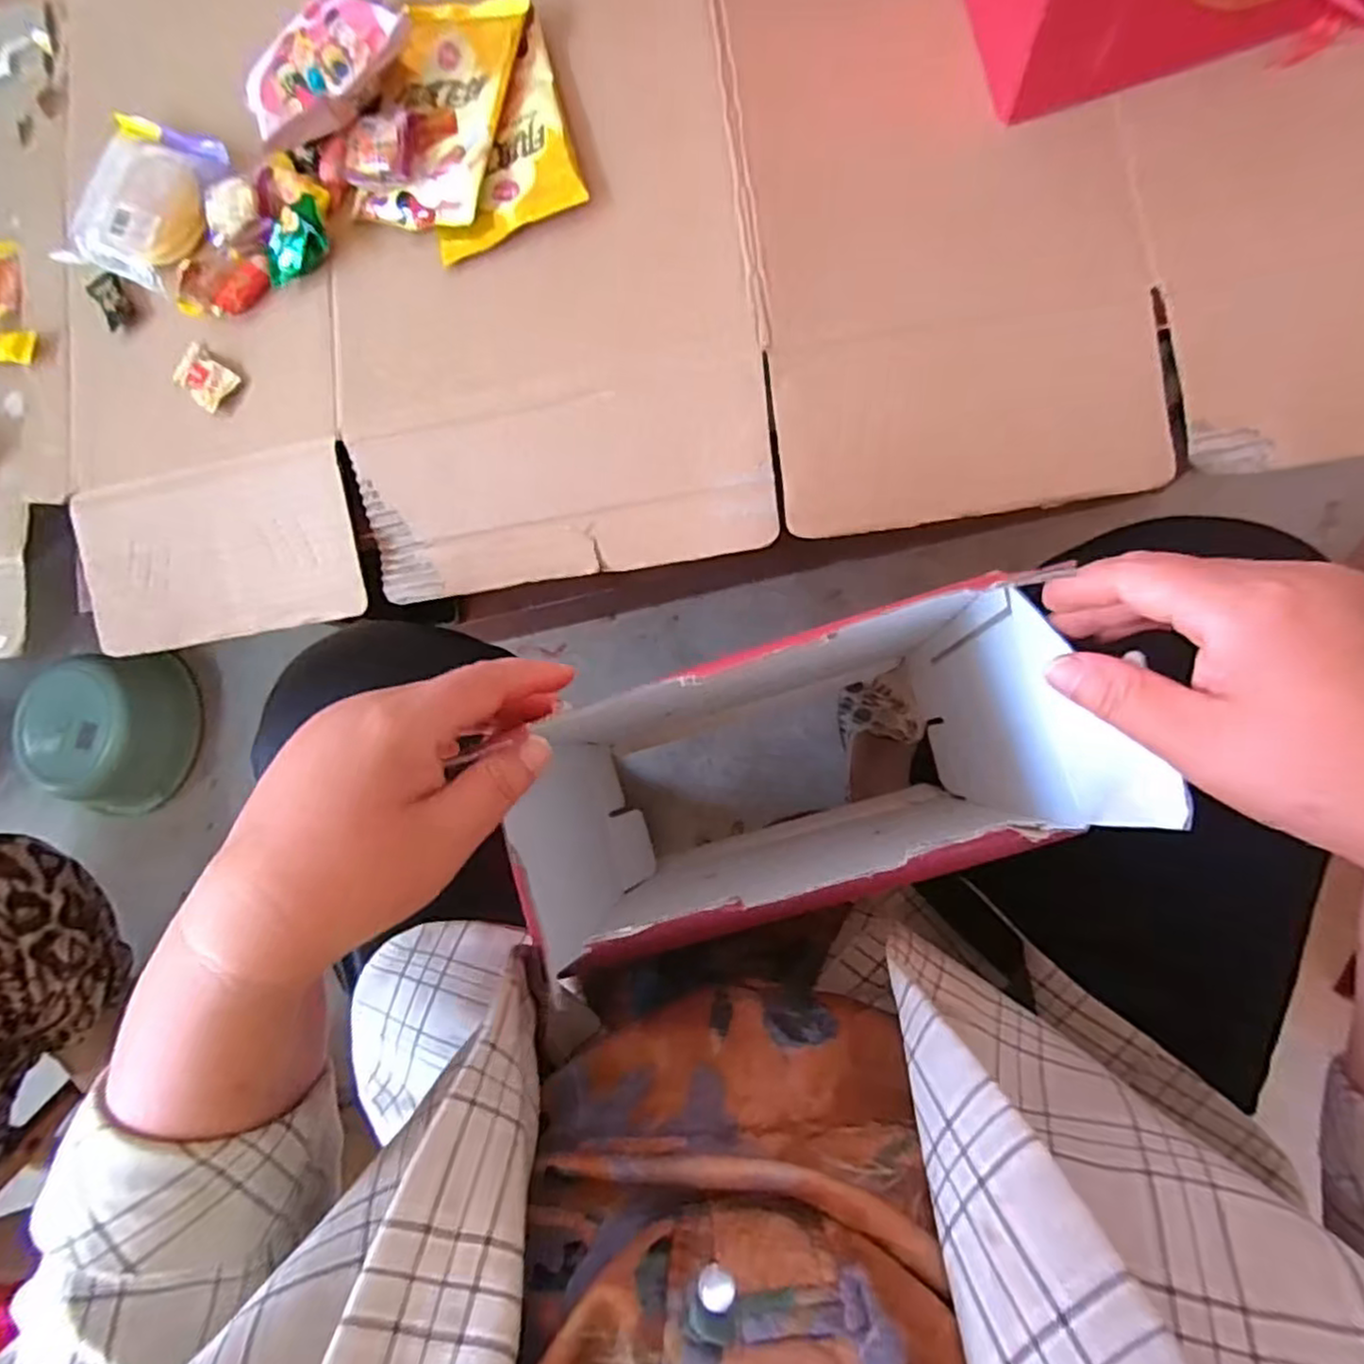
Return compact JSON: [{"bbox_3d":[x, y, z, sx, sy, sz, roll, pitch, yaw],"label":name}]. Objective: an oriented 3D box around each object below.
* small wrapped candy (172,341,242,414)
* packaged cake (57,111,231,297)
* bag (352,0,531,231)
[{"bbox_3d":[-0.335,-0.214,0.491,0.049,0.008,0.031,40,94,9],"label":"small wrapped candy"},{"bbox_3d":[-0.383,-0.344,0.502,0.092,0.028,0.115,25,91,9],"label":"packaged cake"},{"bbox_3d":[-0.162,-0.378,0.466,0.091,0.018,0.147,15,89,9],"label":"bag"}]

